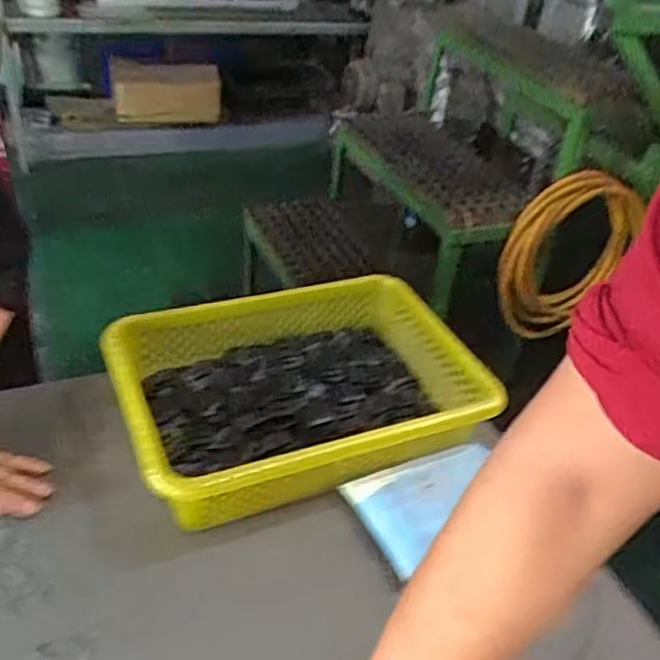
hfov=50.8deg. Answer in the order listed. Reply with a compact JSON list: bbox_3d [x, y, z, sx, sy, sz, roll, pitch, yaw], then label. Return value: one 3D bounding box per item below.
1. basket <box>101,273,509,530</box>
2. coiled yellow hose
[{"bbox_3d":[-0.033,0.058,0.724,0.359,0.078,0.252,-12,40,-22],"label":"basket"},{"bbox_3d":[0.537,-0.168,1.583,0.336,0.371,0.061,-12,40,-22],"label":"coiled yellow hose"}]

